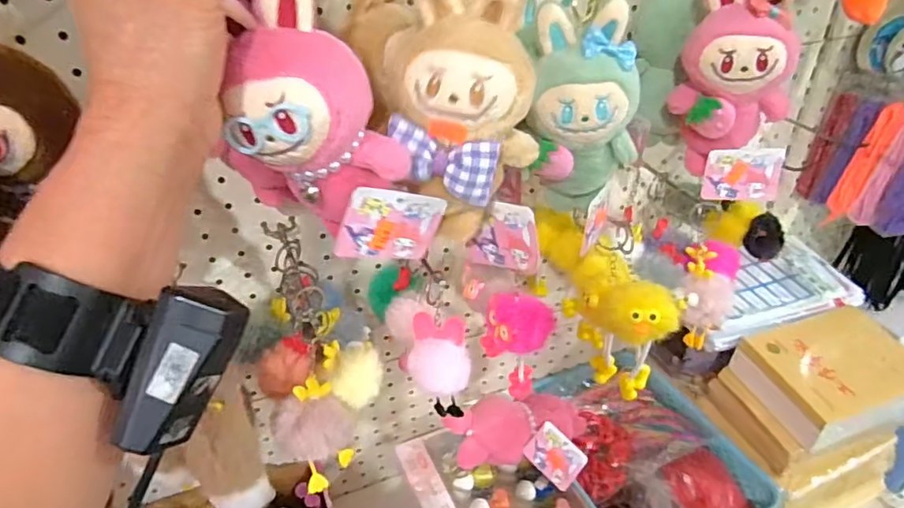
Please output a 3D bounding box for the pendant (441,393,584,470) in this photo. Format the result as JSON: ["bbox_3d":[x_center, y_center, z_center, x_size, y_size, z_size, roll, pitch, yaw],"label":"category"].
[{"bbox_3d":[0.078,0.208,0.687,0.165,0.062,0.068,-10,35,-13],"label":"pendant"}]

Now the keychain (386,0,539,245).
[{"bbox_3d":[0.006,-0.081,0.343,0.081,0.146,0.052,-3,34,-3],"label":"keychain"}]

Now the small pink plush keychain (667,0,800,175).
[{"bbox_3d":[0.228,-0.141,0.471,0.081,0.152,0.053,19,39,27],"label":"small pink plush keychain"}]

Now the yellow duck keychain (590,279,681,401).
[{"bbox_3d":[0.156,0.075,0.519,0.071,0.125,0.061,9,35,15],"label":"yellow duck keychain"}]

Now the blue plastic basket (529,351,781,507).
[{"bbox_3d":[0.226,0.243,0.712,0.198,0.083,0.252,-13,36,-18],"label":"blue plastic basket"}]

